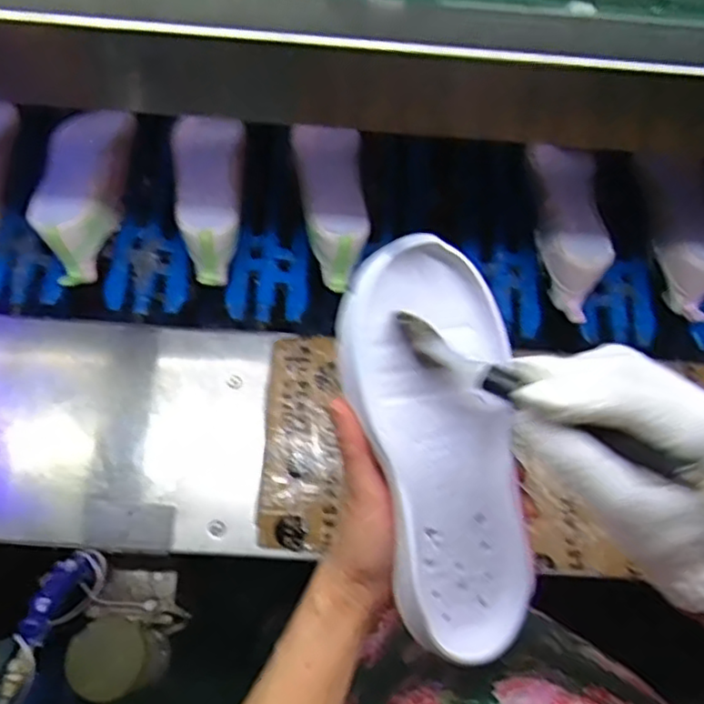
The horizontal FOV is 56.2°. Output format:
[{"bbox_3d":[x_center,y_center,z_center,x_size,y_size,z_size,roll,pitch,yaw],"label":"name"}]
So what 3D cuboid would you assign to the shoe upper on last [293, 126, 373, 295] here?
[{"bbox_3d":[-0.020,-0.163,0.764,0.081,0.077,0.181,-6,73,-3],"label":"shoe upper on last"}]

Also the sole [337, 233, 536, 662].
[{"bbox_3d":[0.053,0.058,0.363,0.086,0.027,0.235,-14,102,-5],"label":"sole"}]

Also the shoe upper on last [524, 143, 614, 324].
[{"bbox_3d":[0.241,-0.134,0.740,0.071,0.081,0.188,-4,73,-2],"label":"shoe upper on last"}]

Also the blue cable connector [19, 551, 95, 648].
[{"bbox_3d":[-0.255,0.211,0.566,0.030,0.089,0.026,5,109,1],"label":"blue cable connector"}]

